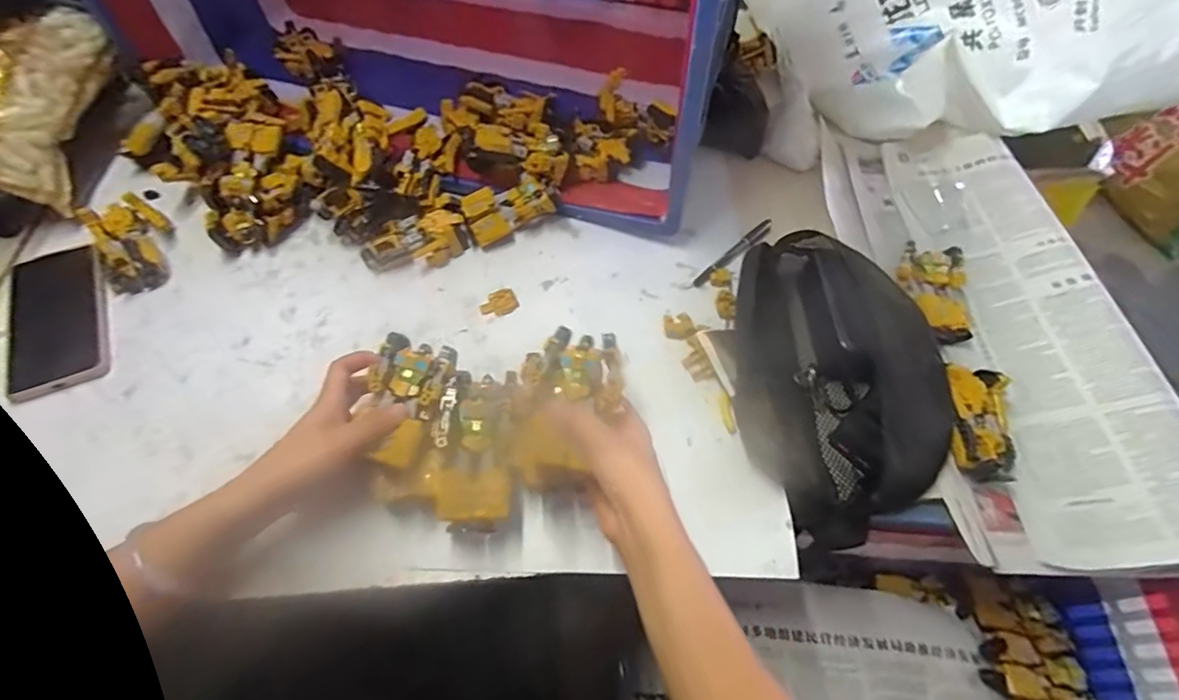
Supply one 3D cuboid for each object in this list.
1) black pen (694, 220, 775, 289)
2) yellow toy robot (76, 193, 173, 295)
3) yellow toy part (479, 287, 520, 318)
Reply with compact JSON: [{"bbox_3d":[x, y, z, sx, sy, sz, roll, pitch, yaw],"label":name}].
[{"bbox_3d":[0.165,-0.111,0.611,0.139,0.007,0.014,-40,68,-23],"label":"black pen"},{"bbox_3d":[-0.466,-0.105,0.558,0.067,0.040,0.102,-25,63,-17],"label":"yellow toy robot"},{"bbox_3d":[-0.093,-0.048,0.557,0.038,0.004,0.028,-23,63,-16],"label":"yellow toy part"}]

